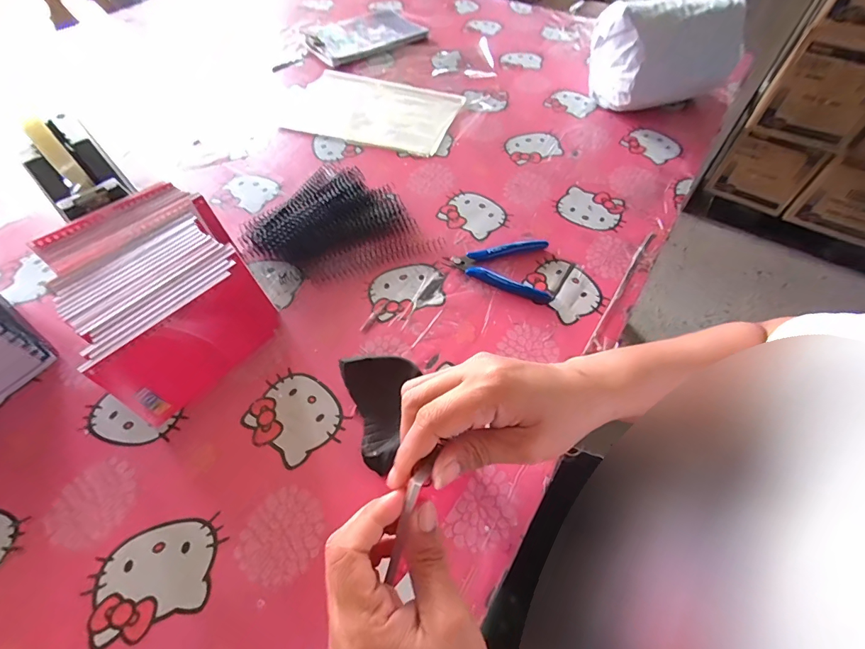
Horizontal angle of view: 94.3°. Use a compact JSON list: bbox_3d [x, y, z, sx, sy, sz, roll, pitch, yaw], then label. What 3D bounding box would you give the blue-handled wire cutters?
[{"bbox_3d":[0.085,-0.076,0.461,0.120,0.013,0.082,21,59,15],"label":"blue-handled wire cutters"}]

